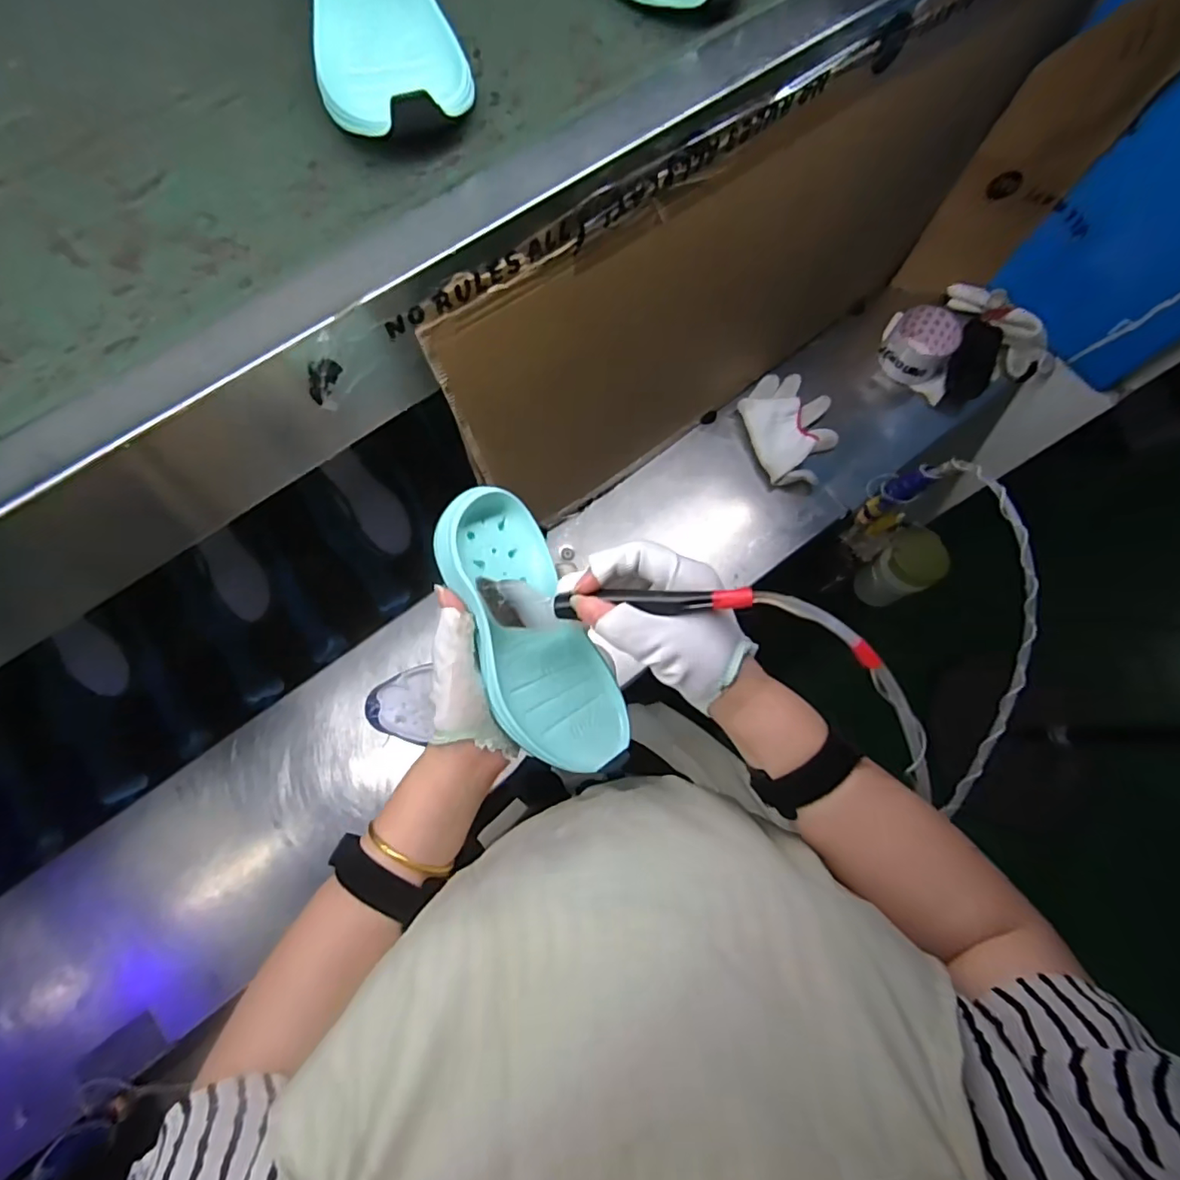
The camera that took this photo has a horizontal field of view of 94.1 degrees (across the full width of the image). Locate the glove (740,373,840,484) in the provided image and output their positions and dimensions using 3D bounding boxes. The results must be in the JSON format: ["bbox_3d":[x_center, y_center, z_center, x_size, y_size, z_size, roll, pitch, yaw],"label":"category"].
[{"bbox_3d":[0.262,-0.213,0.718,0.112,0.046,0.157,-24,79,-10],"label":"glove"}]

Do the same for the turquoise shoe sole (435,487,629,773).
[{"bbox_3d":[-0.039,0.029,0.369,0.076,0.034,0.193,-25,94,-7],"label":"turquoise shoe sole"}]

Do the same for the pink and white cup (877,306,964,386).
[{"bbox_3d":[0.442,-0.330,0.742,0.090,0.062,0.080,40,76,6],"label":"pink and white cup"}]

